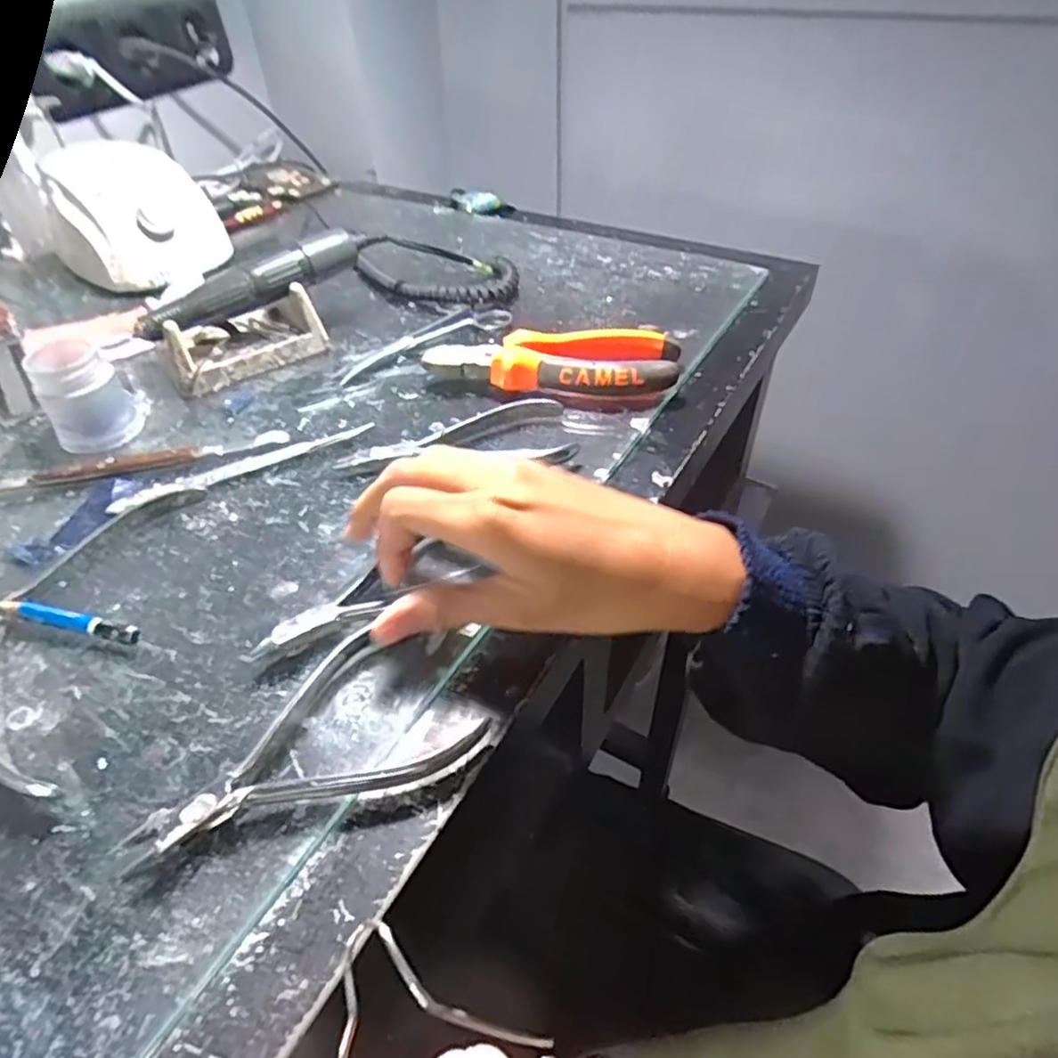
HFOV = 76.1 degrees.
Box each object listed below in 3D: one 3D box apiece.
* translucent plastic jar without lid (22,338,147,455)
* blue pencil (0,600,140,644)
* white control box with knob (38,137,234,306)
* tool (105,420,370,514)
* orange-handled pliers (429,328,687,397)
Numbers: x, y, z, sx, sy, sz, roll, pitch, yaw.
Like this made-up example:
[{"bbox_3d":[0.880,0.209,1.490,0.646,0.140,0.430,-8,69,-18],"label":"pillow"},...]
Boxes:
[{"bbox_3d":[-0.249,-0.076,0.380,0.045,0.048,0.039,-27,50,-24],"label":"translucent plastic jar without lid"},{"bbox_3d":[-0.193,0.040,0.286,0.062,0.011,0.007,9,45,10],"label":"blue pencil"},{"bbox_3d":[-0.315,-0.251,0.539,0.130,0.082,0.103,34,54,30],"label":"white control box with knob"},{"bbox_3d":[-0.151,-0.034,0.366,0.137,0.005,0.012,-22,48,-20],"label":"tool"},{"bbox_3d":[0.015,-0.102,0.417,0.147,0.027,0.049,6,44,7],"label":"orange-handled pliers"}]

